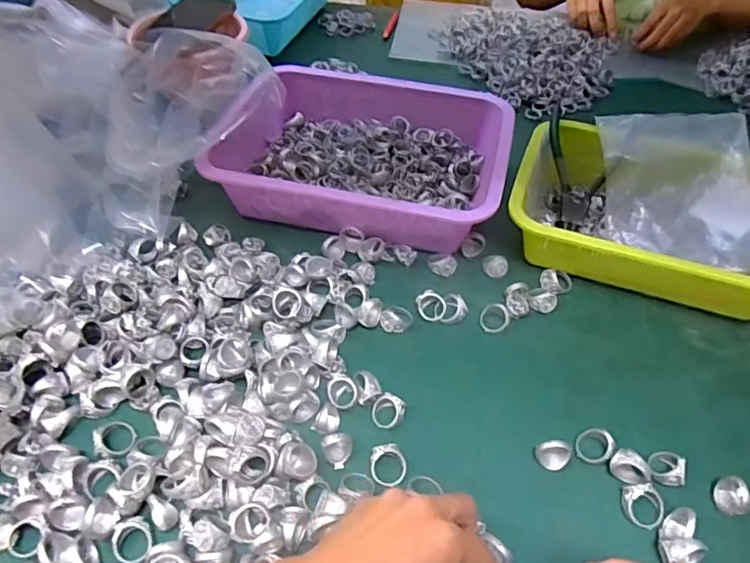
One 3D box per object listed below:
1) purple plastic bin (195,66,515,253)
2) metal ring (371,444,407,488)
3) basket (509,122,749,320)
[{"bbox_3d":[-0.009,-0.151,0.626,0.303,0.067,0.234,11,49,7],"label":"purple plastic bin"},{"bbox_3d":[0.011,0.136,0.419,0.026,0.006,0.030,-3,79,-7],"label":"metal ring"},{"bbox_3d":[0.275,-0.076,0.558,0.256,0.072,0.184,18,50,13],"label":"basket"}]

